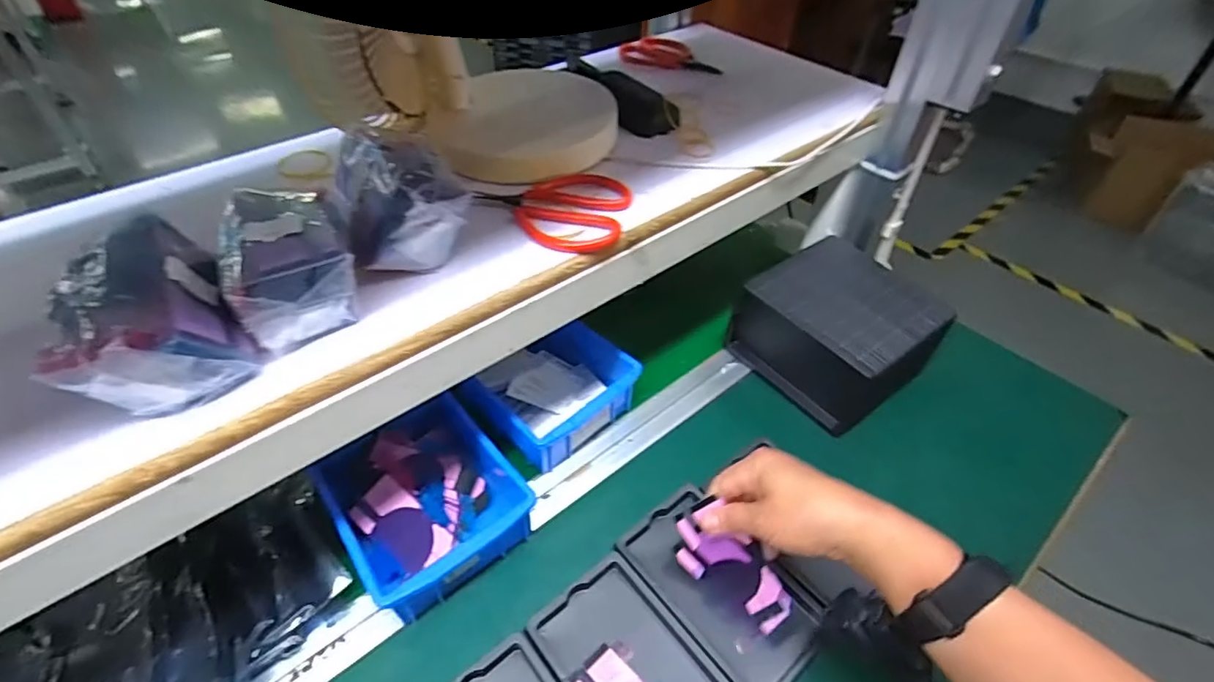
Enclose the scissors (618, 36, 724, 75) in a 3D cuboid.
[{"bbox_3d":[0.077,-0.332,0.653,0.125,0.018,0.046,19,48,18],"label":"scissors"}]

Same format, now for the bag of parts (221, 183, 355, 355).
[{"bbox_3d":[-0.180,-0.039,0.323,0.065,0.050,0.070,-20,48,-19],"label":"bag of parts"}]

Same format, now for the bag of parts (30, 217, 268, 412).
[{"bbox_3d":[-0.243,-0.015,0.292,0.078,0.055,0.100,-29,52,-26],"label":"bag of parts"}]

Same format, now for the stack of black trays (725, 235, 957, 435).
[{"bbox_3d":[0.253,-0.017,0.610,0.168,0.102,0.163,-31,56,-27],"label":"stack of black trays"}]

